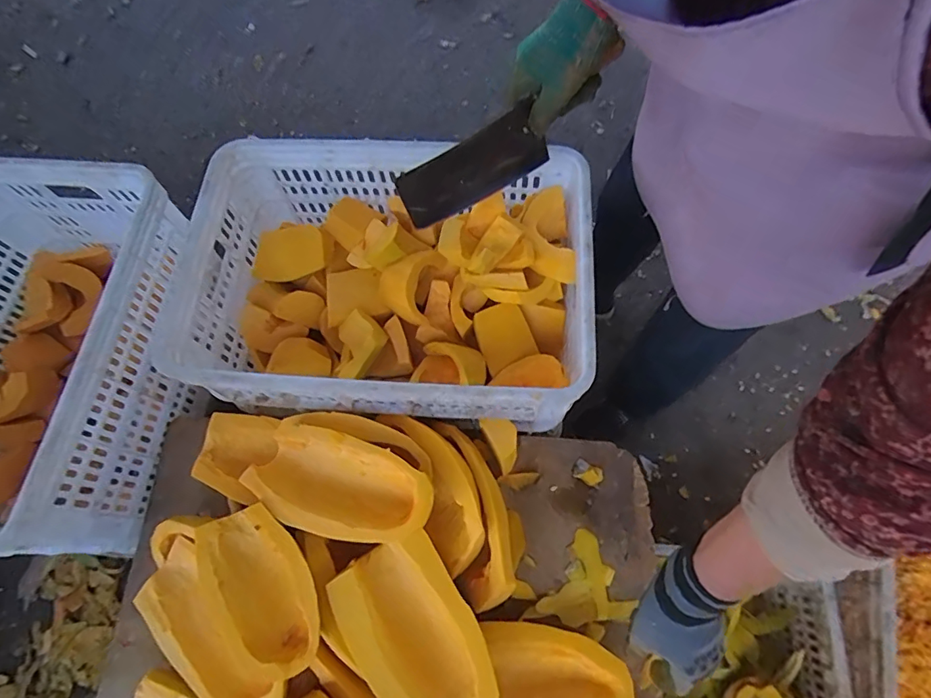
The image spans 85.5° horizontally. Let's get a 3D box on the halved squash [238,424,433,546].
[{"bbox_3d":[-0.151,0.172,0.622,0.227,0.097,0.119,17,70,9],"label":"halved squash"}]

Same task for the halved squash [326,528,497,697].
[{"bbox_3d":[-0.050,0.324,0.555,0.123,0.040,0.220,-31,70,-10],"label":"halved squash"}]

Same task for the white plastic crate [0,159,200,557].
[{"bbox_3d":[-0.633,0.009,0.732,0.389,0.246,0.516,8,69,5],"label":"white plastic crate"}]

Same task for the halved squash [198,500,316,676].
[{"bbox_3d":[-0.223,0.265,0.564,0.100,0.047,0.181,-30,70,-10],"label":"halved squash"}]

